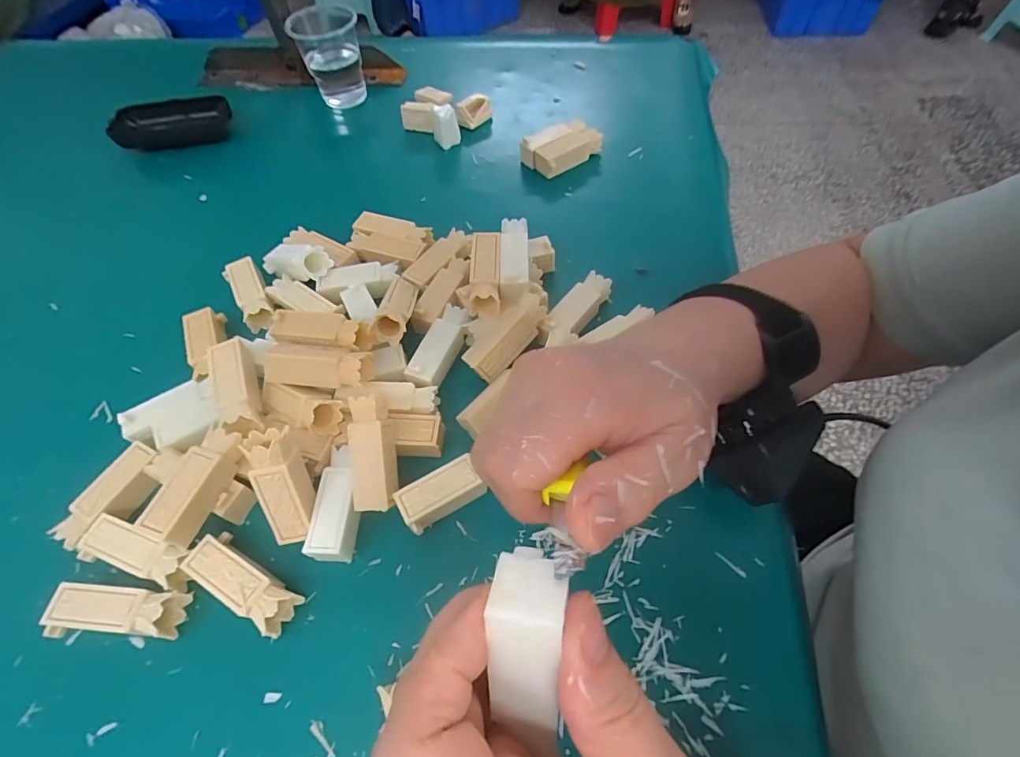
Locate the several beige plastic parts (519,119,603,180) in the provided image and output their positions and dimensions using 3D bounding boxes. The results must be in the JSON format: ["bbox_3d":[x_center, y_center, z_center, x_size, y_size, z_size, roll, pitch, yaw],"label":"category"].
[{"bbox_3d":[0.047,-0.211,0.427,0.063,0.024,0.039,-36,63,-17],"label":"several beige plastic parts"}]

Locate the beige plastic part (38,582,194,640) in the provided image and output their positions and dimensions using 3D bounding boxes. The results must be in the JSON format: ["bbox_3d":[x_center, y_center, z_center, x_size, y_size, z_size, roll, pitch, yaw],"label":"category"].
[{"bbox_3d":[-0.200,0.119,0.239,0.060,0.020,0.022,1,59,4],"label":"beige plastic part"}]

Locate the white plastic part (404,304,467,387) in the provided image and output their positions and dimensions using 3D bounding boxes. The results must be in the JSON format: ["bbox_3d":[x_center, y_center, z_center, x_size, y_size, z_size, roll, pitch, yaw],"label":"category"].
[{"bbox_3d":[-0.046,-0.021,0.313,0.021,0.020,0.061,17,61,13],"label":"white plastic part"}]

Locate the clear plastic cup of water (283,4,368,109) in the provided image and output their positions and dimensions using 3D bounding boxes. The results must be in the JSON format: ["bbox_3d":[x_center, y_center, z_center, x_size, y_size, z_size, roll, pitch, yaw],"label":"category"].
[{"bbox_3d":[-0.184,-0.338,0.485,0.059,0.077,0.061,-13,59,-5],"label":"clear plastic cup of water"}]

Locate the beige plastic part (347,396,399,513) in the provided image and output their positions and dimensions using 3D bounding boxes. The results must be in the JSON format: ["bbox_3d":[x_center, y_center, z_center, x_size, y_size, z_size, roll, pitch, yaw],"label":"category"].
[{"bbox_3d":[-0.076,0.040,0.261,0.022,0.020,0.060,-6,88,0],"label":"beige plastic part"}]

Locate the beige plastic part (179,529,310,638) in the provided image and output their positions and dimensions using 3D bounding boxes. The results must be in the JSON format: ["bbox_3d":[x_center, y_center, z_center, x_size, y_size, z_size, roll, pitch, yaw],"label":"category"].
[{"bbox_3d":[-0.138,0.105,0.243,0.060,0.020,0.022,28,64,18],"label":"beige plastic part"}]

